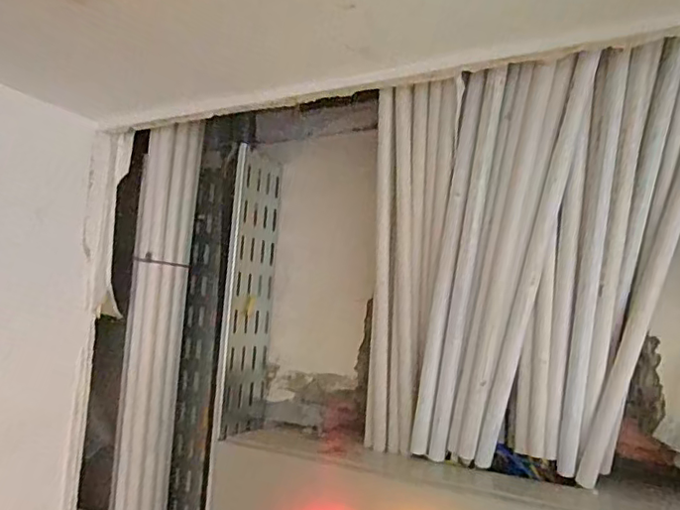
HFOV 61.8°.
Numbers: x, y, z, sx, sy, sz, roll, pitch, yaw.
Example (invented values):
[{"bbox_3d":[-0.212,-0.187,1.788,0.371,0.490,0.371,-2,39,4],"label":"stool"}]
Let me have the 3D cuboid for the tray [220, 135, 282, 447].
[{"bbox_3d":[-0.125,0.053,0.826,0.039,0.381,0.096,1,-7,17],"label":"tray"}]

